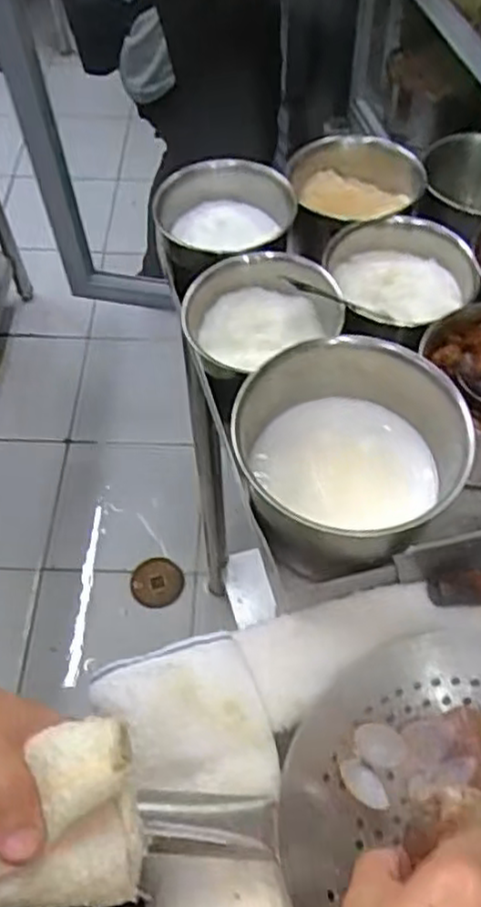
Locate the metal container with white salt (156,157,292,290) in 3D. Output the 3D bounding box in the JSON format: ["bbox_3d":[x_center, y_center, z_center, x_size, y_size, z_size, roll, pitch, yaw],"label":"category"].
[{"bbox_3d":[-0.015,-0.204,0.655,0.126,0.064,0.139,0,57,1],"label":"metal container with white salt"}]

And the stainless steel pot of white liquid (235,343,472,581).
[{"bbox_3d":[0.080,-0.004,0.529,0.152,0.094,0.178,34,64,21],"label":"stainless steel pot of white liquid"}]

